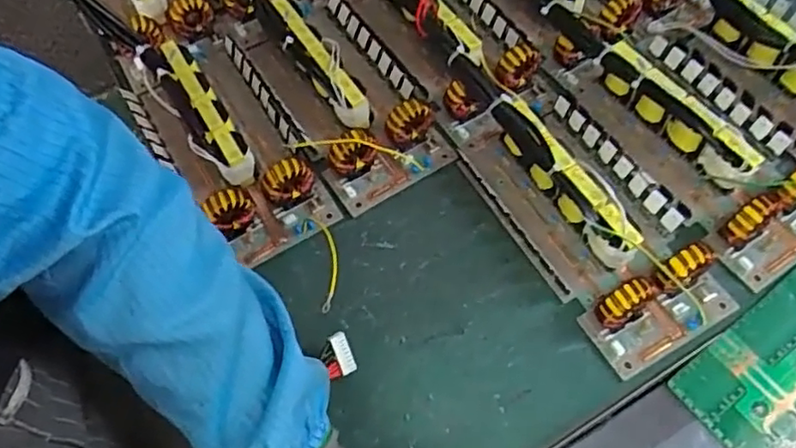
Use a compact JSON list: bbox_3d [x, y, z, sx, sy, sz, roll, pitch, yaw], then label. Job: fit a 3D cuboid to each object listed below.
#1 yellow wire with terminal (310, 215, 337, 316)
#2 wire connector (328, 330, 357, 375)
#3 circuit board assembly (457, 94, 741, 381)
[{"bbox_3d":[-0.065,0.027,0.557,0.021,0.027,0.149,-15,27,-5],"label":"yellow wire with terminal"},{"bbox_3d":[-0.047,0.112,0.535,0.013,0.040,0.009,-20,17,-7],"label":"wire connector"},{"bbox_3d":[0.180,-0.018,0.578,0.144,0.056,0.282,-29,64,-12],"label":"circuit board assembly"}]

